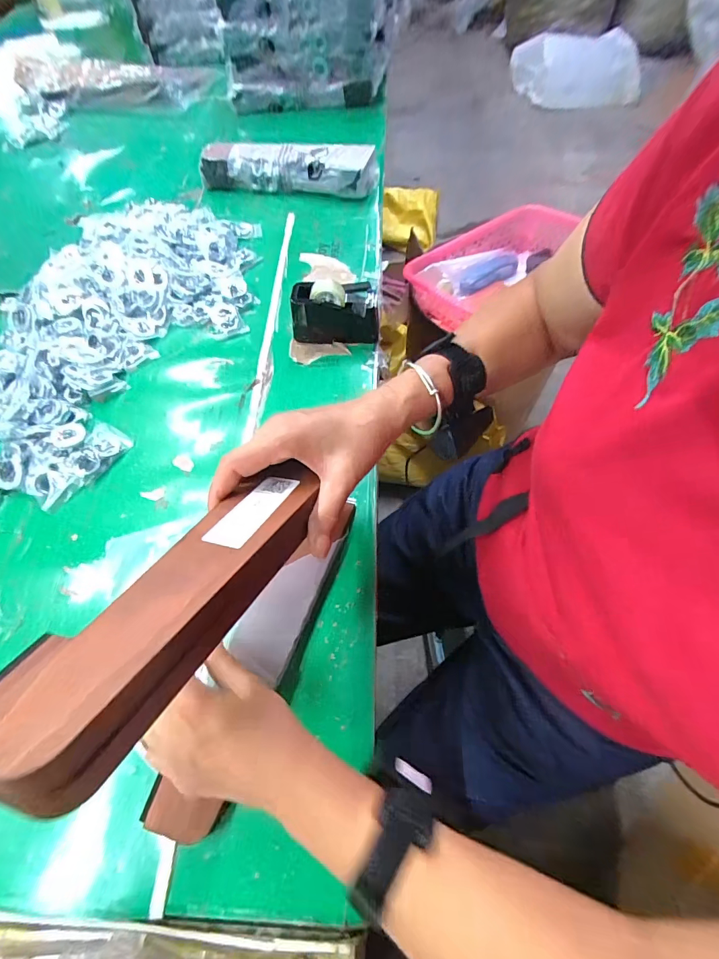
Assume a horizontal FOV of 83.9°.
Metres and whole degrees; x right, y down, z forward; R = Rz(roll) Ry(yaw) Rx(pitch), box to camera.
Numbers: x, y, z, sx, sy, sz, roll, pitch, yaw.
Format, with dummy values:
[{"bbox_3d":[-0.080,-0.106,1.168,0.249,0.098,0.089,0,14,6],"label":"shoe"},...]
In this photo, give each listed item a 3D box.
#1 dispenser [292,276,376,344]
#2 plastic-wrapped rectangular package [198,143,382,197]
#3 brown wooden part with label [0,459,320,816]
[{"bbox_3d":[-0.033,-0.224,0.535,0.115,0.070,0.044,2,63,3],"label":"dispenser"},{"bbox_3d":[-0.130,-0.555,0.715,0.316,0.069,0.060,11,64,7],"label":"plastic-wrapped rectangular package"},{"bbox_3d":[-0.092,0.058,0.232,0.070,0.033,0.220,21,36,12],"label":"brown wooden part with label"}]

